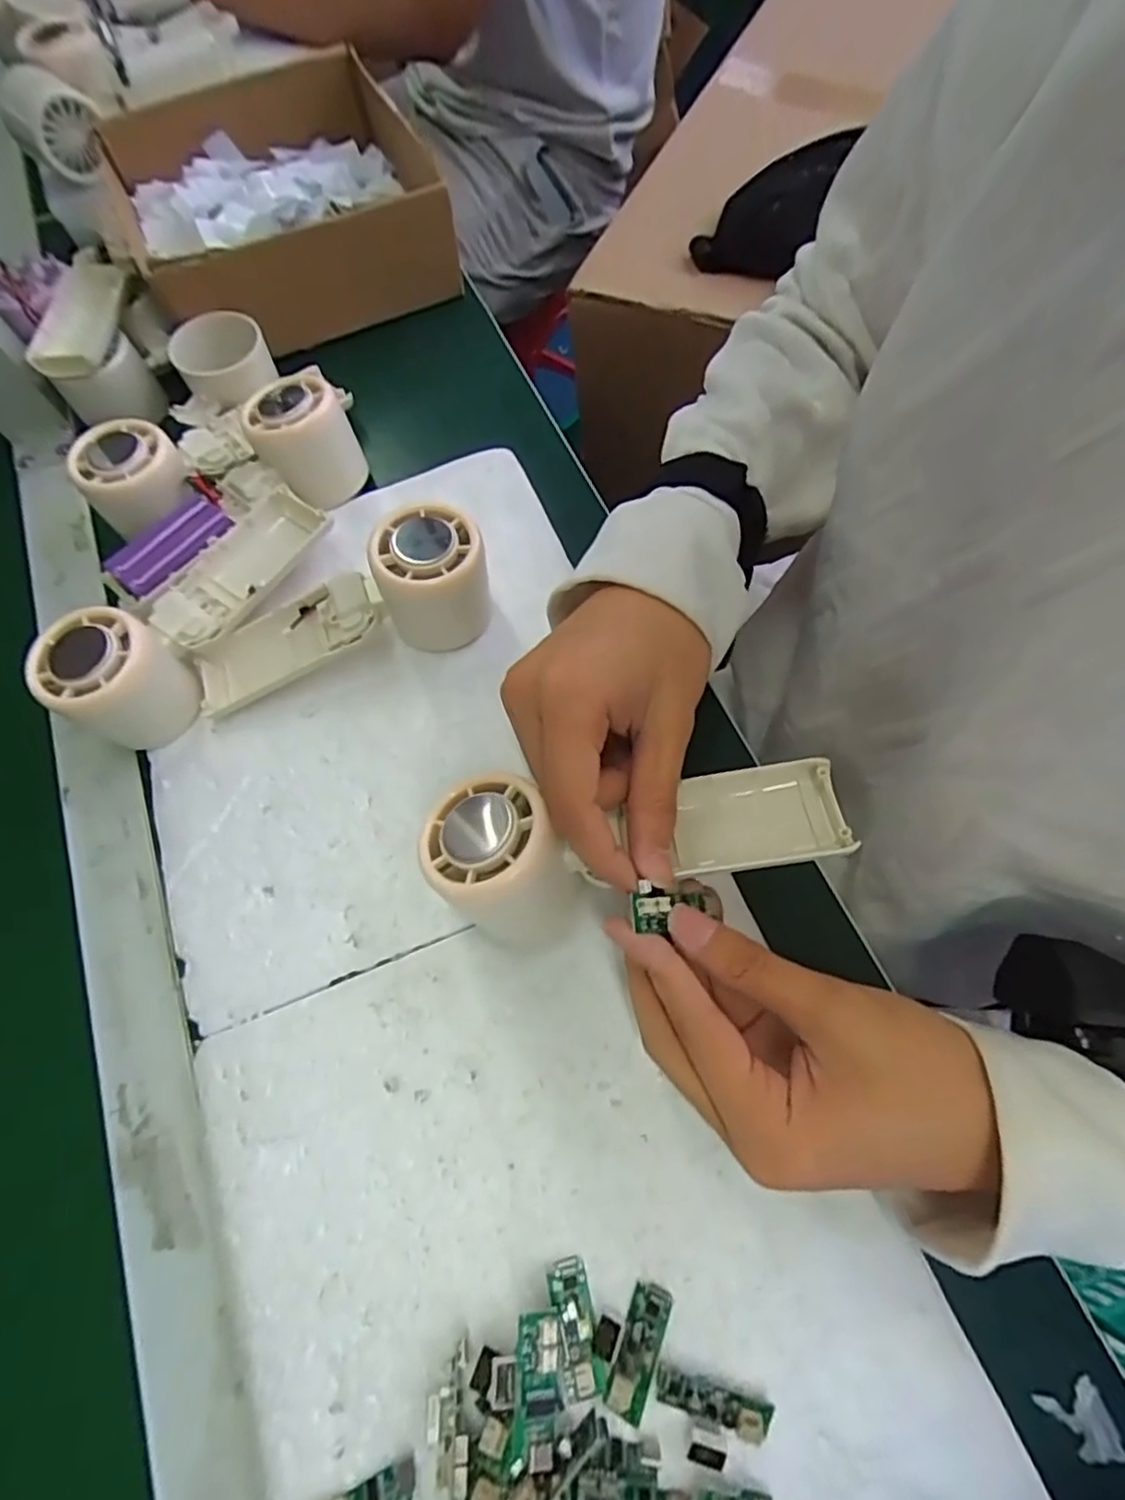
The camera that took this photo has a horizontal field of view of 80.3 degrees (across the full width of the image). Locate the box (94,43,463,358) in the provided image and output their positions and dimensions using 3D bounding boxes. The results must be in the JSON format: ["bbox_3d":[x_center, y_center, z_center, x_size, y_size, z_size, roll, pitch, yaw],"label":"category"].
[{"bbox_3d":[-0.204,-0.407,0.493,0.218,0.072,0.235,-27,69,-8],"label":"box"}]

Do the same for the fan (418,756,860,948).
[{"bbox_3d":[0.029,0.037,0.285,0.166,0.061,0.060,-10,68,-2],"label":"fan"}]

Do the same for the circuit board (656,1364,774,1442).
[{"bbox_3d":[0.053,0.228,0.233,0.039,0.004,0.011,13,69,8],"label":"circuit board"}]

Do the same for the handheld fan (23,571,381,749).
[{"bbox_3d":[-0.171,-0.052,0.340,0.159,0.051,0.058,-19,68,-5],"label":"handheld fan"}]

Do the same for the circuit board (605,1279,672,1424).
[{"bbox_3d":[0.027,0.216,0.240,0.014,0.005,0.038,18,70,10],"label":"circuit board"}]

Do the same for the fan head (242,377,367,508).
[{"bbox_3d":[-0.155,-0.187,0.402,0.056,0.056,0.056,-26,69,-8],"label":"fan head"}]

